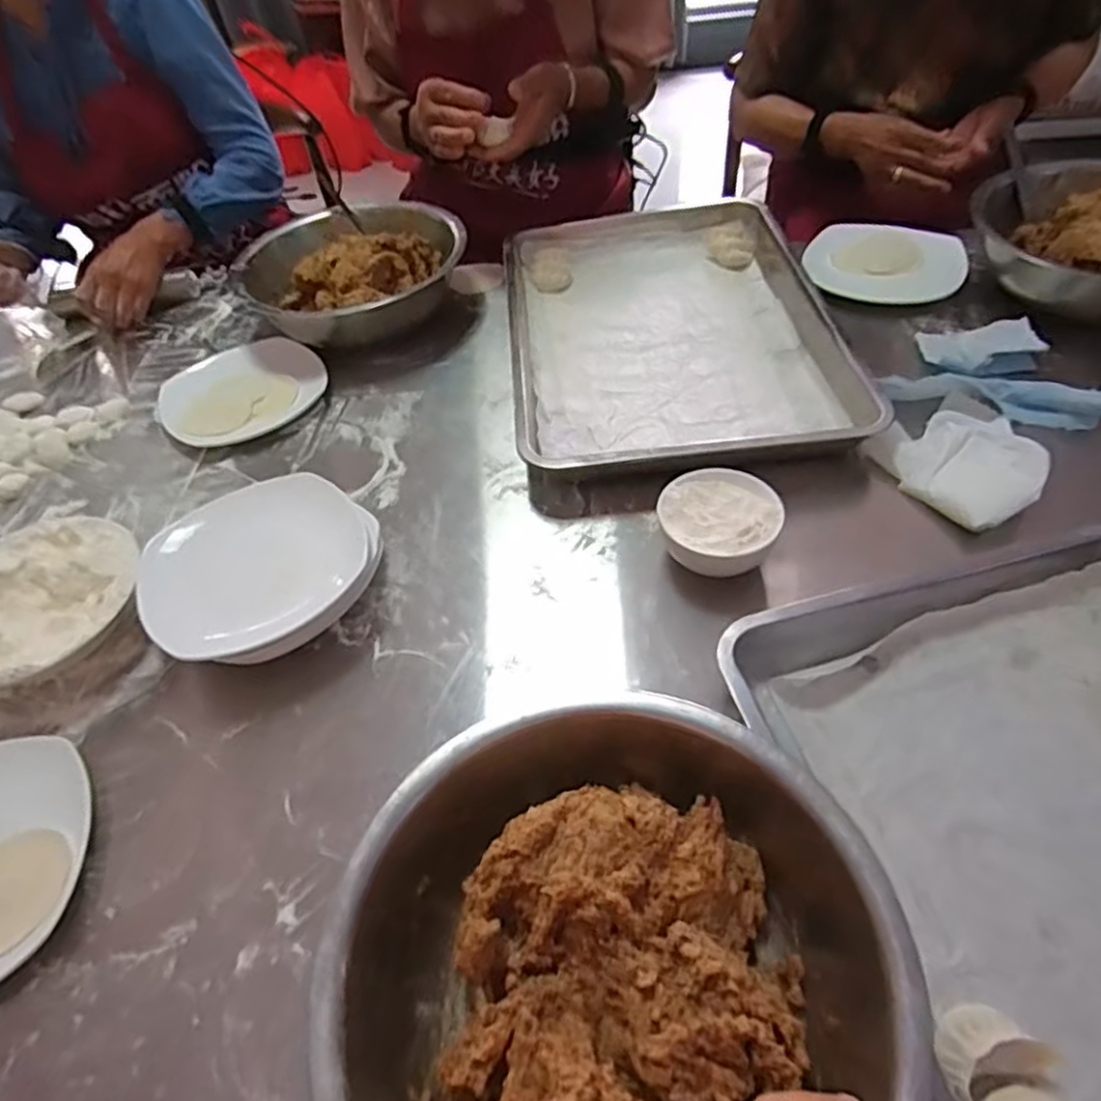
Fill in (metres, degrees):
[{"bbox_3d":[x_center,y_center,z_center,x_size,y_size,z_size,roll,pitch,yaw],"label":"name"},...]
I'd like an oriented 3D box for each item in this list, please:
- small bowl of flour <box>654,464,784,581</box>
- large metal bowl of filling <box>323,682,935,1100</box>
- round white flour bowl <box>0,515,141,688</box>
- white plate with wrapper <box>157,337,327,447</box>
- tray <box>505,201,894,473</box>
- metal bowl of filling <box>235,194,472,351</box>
[{"bbox_3d":[0.136,-0.015,0.589,0.092,0.052,0.103,-23,51,-11],"label":"small bowl of flour"},{"bbox_3d":[0.036,0.211,0.381,0.272,0.078,0.259,-3,47,4],"label":"large metal bowl of filling"},{"bbox_3d":[-0.420,0.046,0.591,0.154,0.046,0.161,-3,47,4],"label":"round white flour bowl"},{"bbox_3d":[-0.350,-0.186,0.806,0.171,0.026,0.177,-3,47,4],"label":"white plate with wrapper"},{"bbox_3d":[0.121,-0.242,0.785,0.315,0.066,0.461,-6,47,1],"label":"tray"},{"bbox_3d":[-0.235,-0.329,0.873,0.239,0.101,0.229,-3,47,4],"label":"metal bowl of filling"}]

